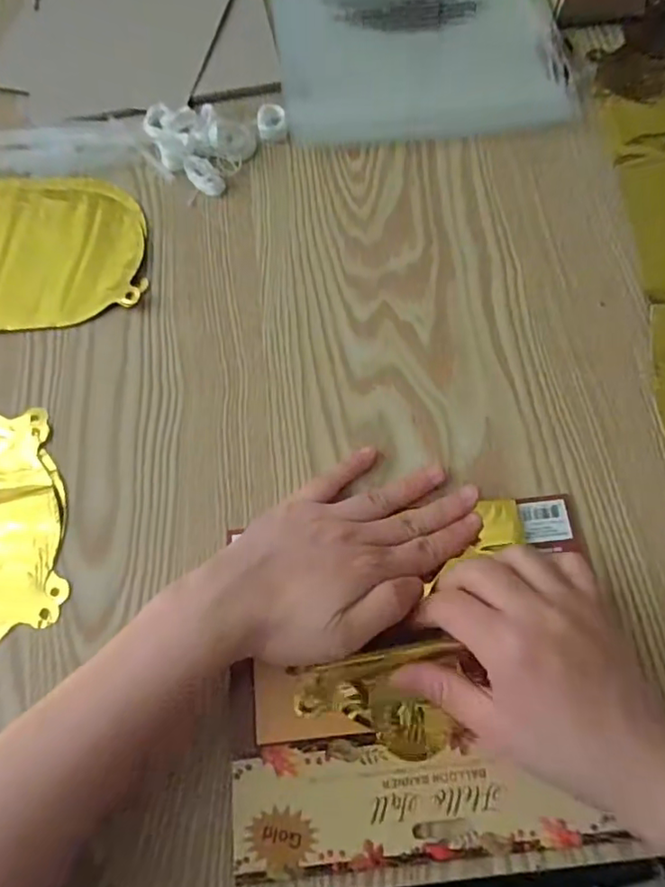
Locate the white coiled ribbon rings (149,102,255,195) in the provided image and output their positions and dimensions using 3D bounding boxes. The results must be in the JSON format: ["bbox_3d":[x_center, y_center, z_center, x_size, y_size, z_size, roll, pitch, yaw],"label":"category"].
[{"bbox_3d":[-0.103,-0.219,0.408,0.082,0.022,0.058,27,73,11],"label":"white coiled ribbon rings"}]

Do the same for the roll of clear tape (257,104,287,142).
[{"bbox_3d":[-0.045,-0.237,0.423,0.020,0.010,0.026,-8,70,-1],"label":"roll of clear tape"}]

